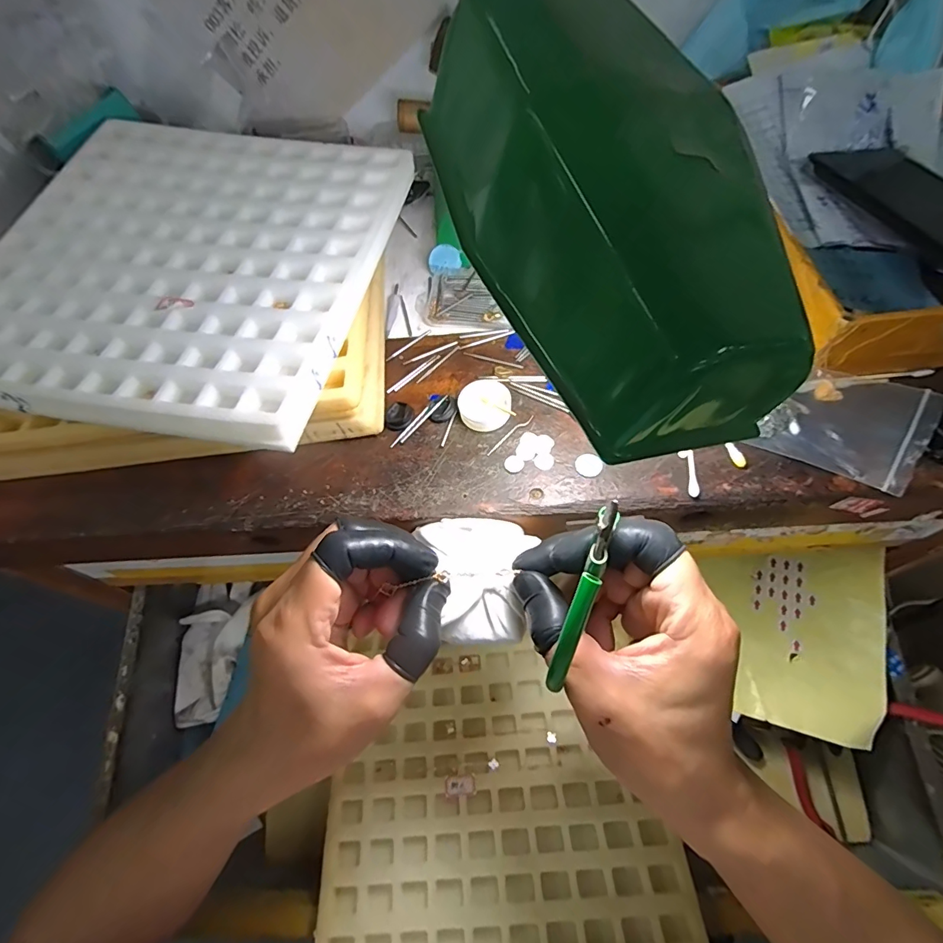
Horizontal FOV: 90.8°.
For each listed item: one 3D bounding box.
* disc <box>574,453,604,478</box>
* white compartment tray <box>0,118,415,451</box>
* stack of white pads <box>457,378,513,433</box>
[{"bbox_3d":[0.069,-0.004,0.271,0.015,0.004,0.015,-2,60,4],"label":"disc"},{"bbox_3d":[-0.192,-0.149,0.309,0.255,0.017,0.260,10,65,8],"label":"white compartment tray"},{"bbox_3d":[0.009,-0.042,0.293,0.032,0.009,0.035,-6,64,0],"label":"stack of white pads"}]

